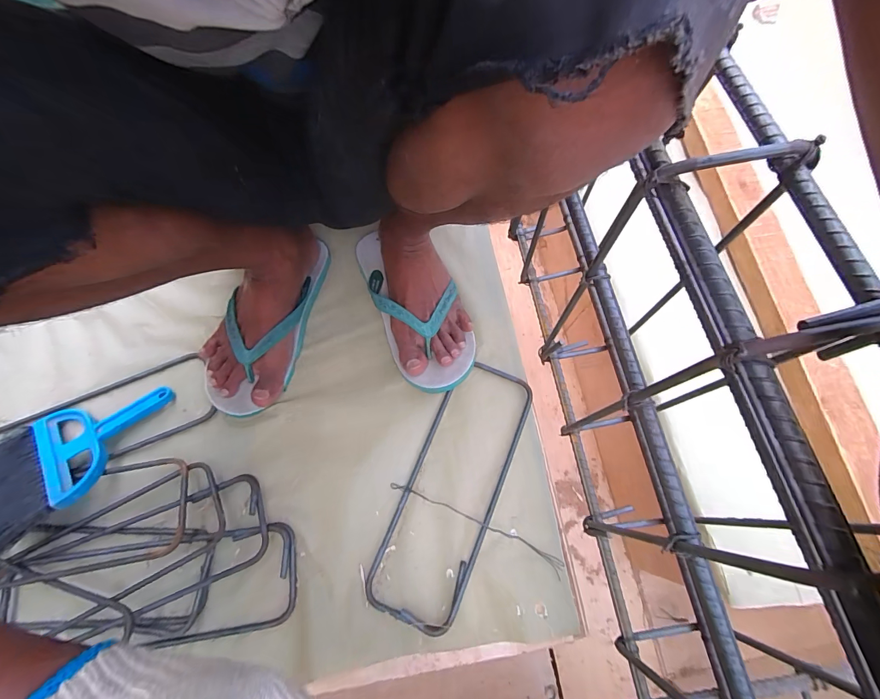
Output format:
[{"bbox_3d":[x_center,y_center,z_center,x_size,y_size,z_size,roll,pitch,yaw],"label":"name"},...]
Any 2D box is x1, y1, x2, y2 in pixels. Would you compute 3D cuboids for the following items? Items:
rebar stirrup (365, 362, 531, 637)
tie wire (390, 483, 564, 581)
[{"bbox_3d":[0.018,0.150,0.445,0.104,0.014,0.294,22,69,8],"label":"rebar stirrup"},{"bbox_3d":[0.039,0.195,0.431,0.207,0.010,0.018,25,69,9],"label":"tie wire"}]

